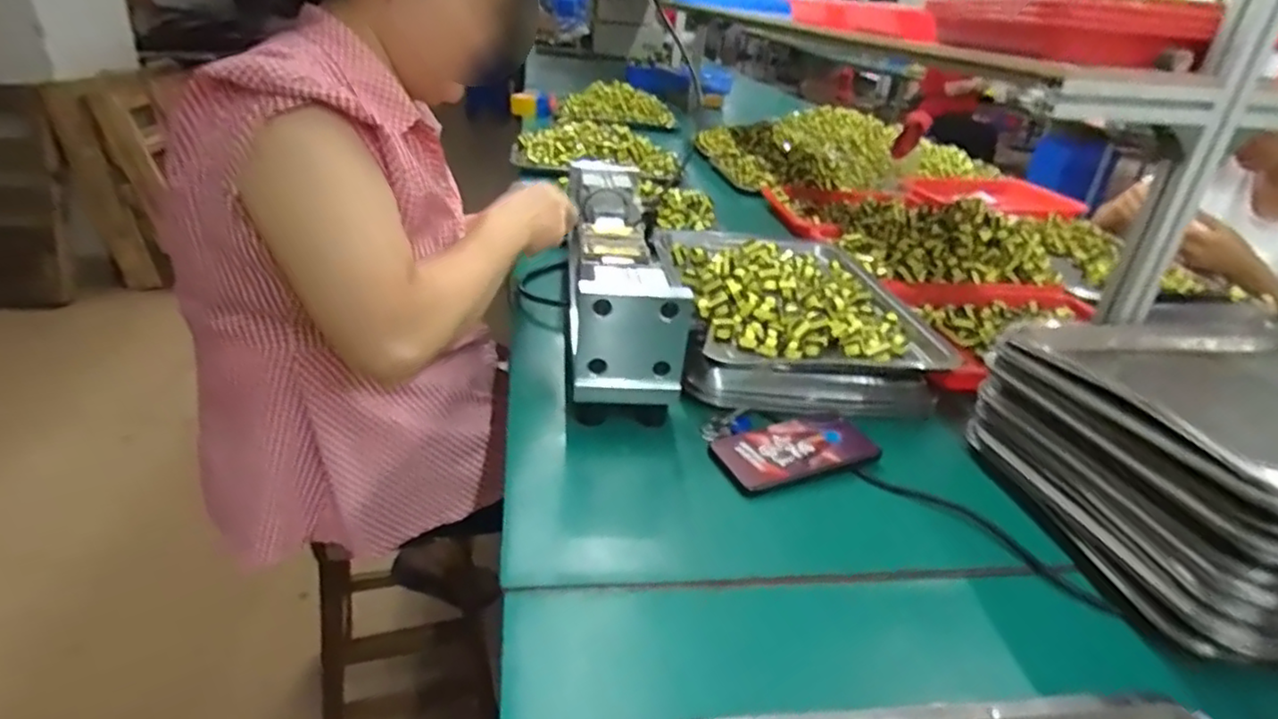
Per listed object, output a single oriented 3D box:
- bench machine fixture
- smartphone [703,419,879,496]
[{"bbox_3d":[-0.030,-0.113,0.827,0.105,0.134,0.498,2,29,-7],"label":"bench machine fixture"},{"bbox_3d":[0.147,0.082,0.620,0.151,0.008,0.078,-8,32,-23],"label":"smartphone"}]

